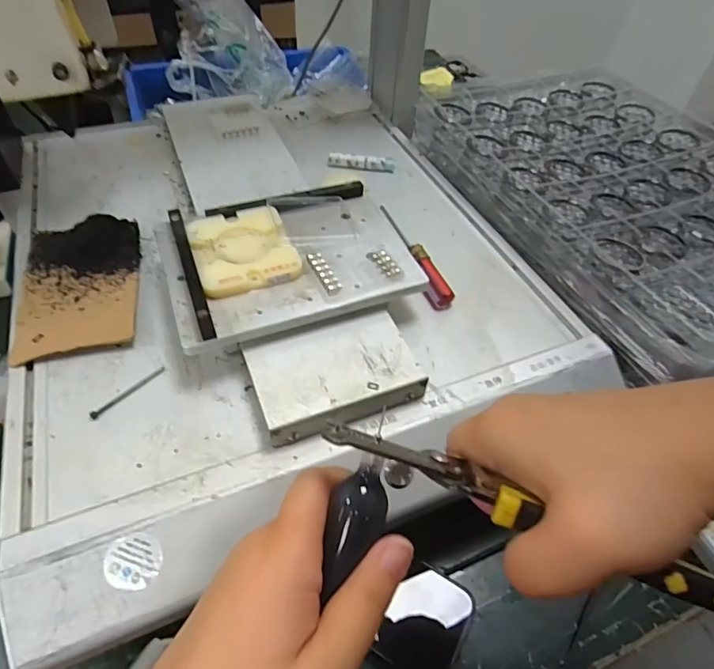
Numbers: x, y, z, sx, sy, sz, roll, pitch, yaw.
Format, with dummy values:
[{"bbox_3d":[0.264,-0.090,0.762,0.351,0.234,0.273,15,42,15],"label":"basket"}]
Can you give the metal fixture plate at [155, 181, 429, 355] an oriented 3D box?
[{"bbox_3d":[-0.057,-0.067,0.391,0.195,0.020,0.143,-14,55,-17],"label":"metal fixture plate"}]

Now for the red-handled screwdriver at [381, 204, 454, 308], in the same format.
[{"bbox_3d":[0.057,-0.079,0.450,0.022,0.016,0.134,-12,52,-14],"label":"red-handled screwdriver"}]

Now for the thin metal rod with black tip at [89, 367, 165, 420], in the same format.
[{"bbox_3d":[-0.170,0.042,0.347,0.006,0.004,0.060,35,56,23],"label":"thin metal rod with black tip"}]

